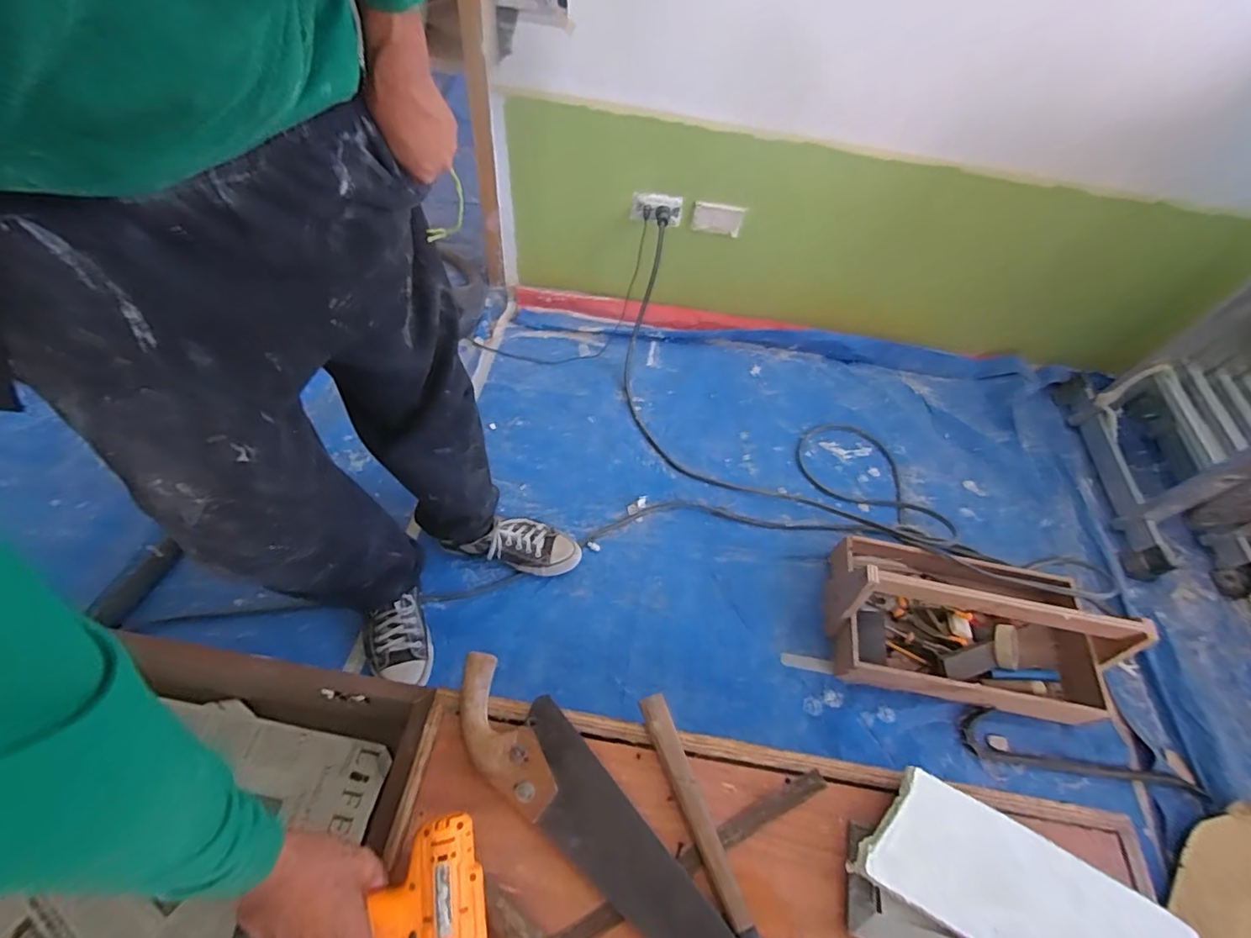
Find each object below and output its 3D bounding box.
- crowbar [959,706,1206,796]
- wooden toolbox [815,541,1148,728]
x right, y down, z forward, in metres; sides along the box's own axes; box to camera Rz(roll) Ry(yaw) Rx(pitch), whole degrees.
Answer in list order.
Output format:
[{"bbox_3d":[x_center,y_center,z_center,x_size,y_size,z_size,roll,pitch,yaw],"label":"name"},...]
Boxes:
[{"bbox_3d":[0.812,0.514,0.984,0.390,0.031,0.086,13,56,1],"label":"crowbar"},{"bbox_3d":[0.652,0.272,1.023,0.479,0.178,0.297,12,55,0],"label":"wooden toolbox"}]

